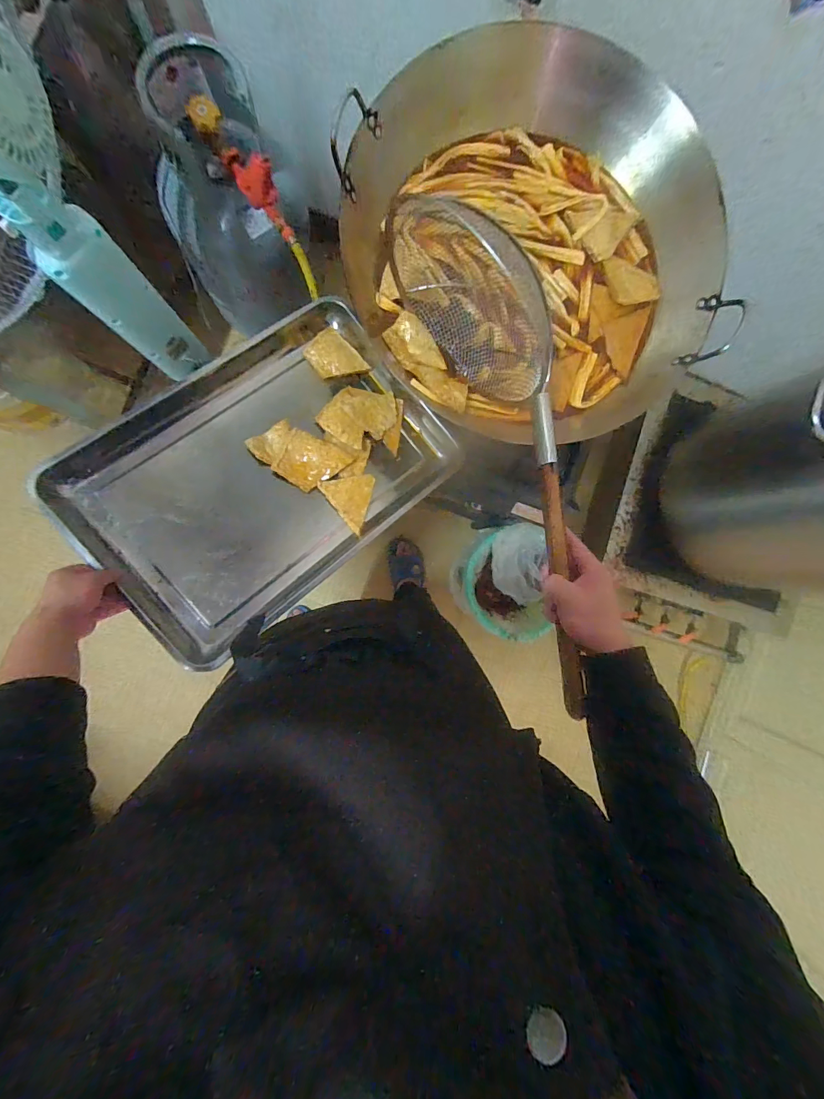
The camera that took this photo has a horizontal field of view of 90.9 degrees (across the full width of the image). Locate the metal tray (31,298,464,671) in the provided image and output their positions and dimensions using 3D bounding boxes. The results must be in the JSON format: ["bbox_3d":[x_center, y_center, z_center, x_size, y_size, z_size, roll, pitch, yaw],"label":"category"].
[{"bbox_3d":[-0.220,-0.133,0.654,0.545,0.063,0.370,-41,94,-15],"label":"metal tray"}]

